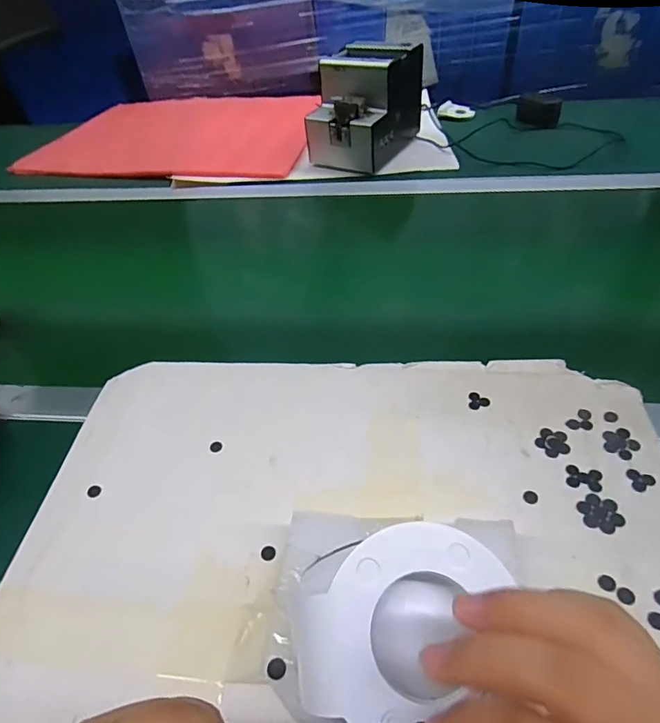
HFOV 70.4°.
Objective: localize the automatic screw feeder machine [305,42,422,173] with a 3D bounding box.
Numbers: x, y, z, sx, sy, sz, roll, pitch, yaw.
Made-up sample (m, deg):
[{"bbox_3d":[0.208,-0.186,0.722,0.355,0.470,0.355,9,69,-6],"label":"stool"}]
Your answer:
[{"bbox_3d":[0.058,-0.426,0.786,0.128,0.146,0.182,22,53,23],"label":"automatic screw feeder machine"}]

